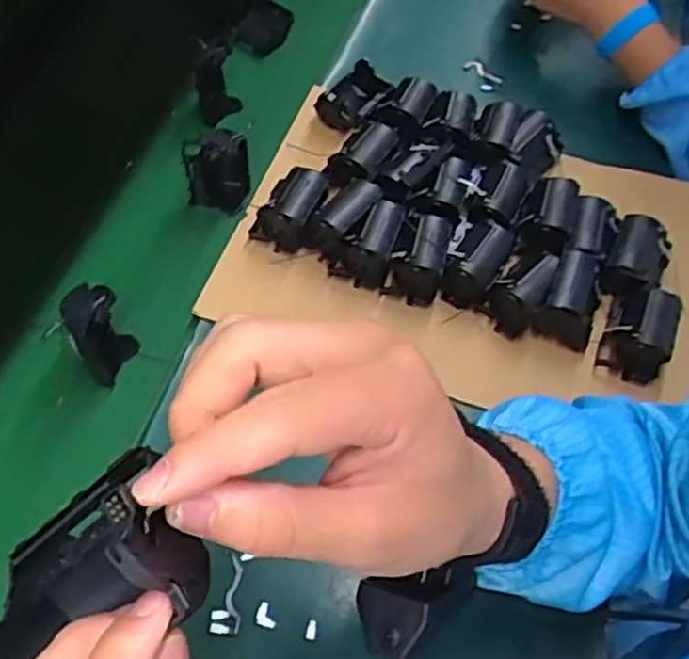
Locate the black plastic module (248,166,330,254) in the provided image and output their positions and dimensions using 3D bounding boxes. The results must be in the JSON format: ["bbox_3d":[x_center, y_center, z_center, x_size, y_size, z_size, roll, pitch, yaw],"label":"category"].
[{"bbox_3d":[-0.047,-0.105,0.616,0.050,0.034,0.076,17,59,9],"label":"black plastic module"}]

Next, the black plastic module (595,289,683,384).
[{"bbox_3d":[0.228,0.004,0.566,0.046,0.051,0.061,22,58,13],"label":"black plastic module"}]

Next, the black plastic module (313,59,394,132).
[{"bbox_3d":[0.009,-0.221,0.692,0.049,0.032,0.066,35,63,19],"label":"black plastic module"}]

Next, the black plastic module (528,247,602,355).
[{"bbox_3d":[0.181,-0.029,0.575,0.042,0.049,0.071,22,60,12],"label":"black plastic module"}]

